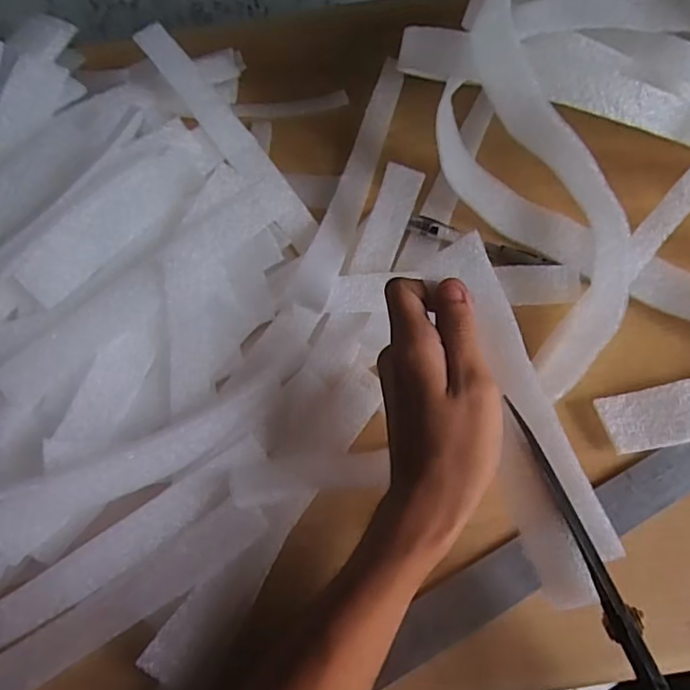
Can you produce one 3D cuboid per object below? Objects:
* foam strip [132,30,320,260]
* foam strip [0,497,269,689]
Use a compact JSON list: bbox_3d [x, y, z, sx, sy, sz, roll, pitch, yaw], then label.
[{"bbox_3d":[-0.080,-0.146,0.398,0.028,0.016,0.178,-40,98,-14],"label":"foam strip"},{"bbox_3d":[-0.132,0.149,0.318,0.199,0.009,0.028,-34,78,-2],"label":"foam strip"}]

